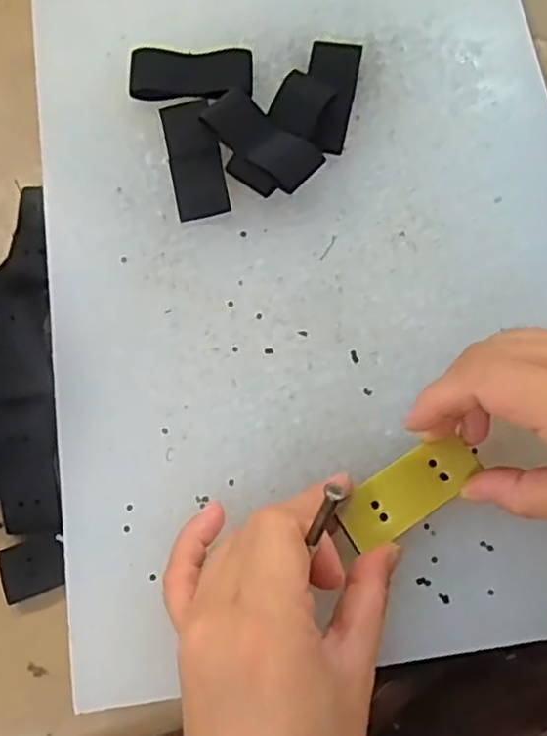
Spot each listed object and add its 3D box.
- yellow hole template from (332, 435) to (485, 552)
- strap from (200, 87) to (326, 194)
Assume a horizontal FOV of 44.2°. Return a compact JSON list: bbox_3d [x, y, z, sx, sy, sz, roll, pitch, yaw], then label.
[{"bbox_3d":[0.056,0.051,0.281,0.061,0.005,0.026,-31,79,-13],"label":"yellow hole template"},{"bbox_3d":[-0.005,-0.108,0.325,0.025,0.015,0.061,-43,78,-12],"label":"strap"}]

